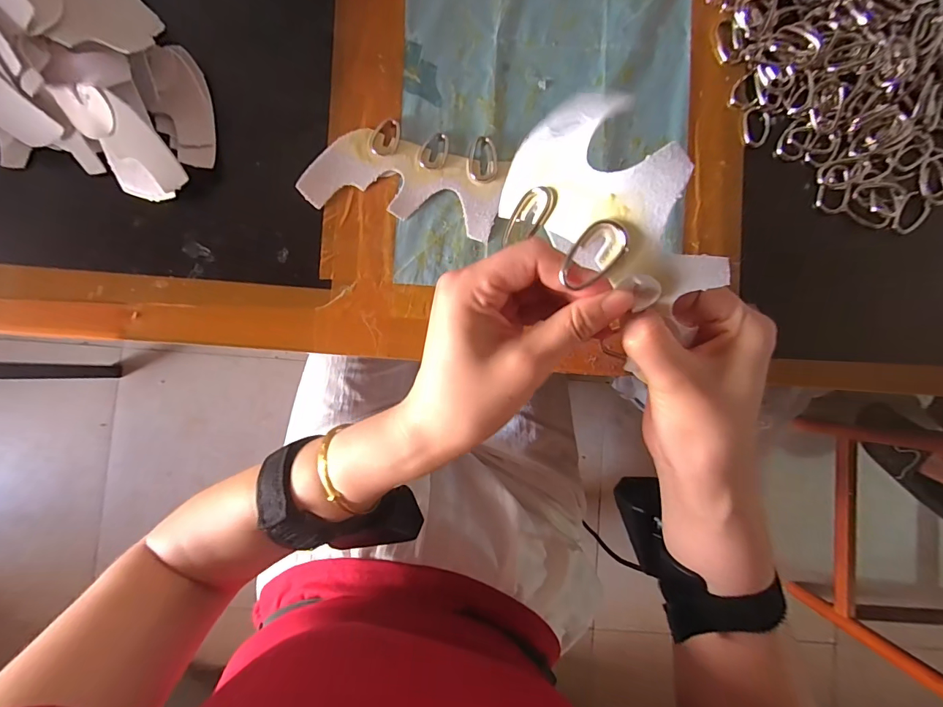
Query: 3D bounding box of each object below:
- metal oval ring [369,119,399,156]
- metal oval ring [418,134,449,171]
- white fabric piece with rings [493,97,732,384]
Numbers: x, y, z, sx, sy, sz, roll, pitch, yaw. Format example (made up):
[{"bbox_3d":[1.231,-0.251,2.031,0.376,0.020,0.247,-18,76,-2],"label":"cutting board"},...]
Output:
[{"bbox_3d":[-0.060,-0.151,0.287,0.020,0.004,0.028,17,88,0],"label":"metal oval ring"},{"bbox_3d":[-0.027,-0.143,0.288,0.019,0.004,0.027,9,88,0],"label":"metal oval ring"},{"bbox_3d":[0.063,-0.061,0.190,0.071,0.040,0.124,-32,89,-2],"label":"white fabric piece with rings"}]

